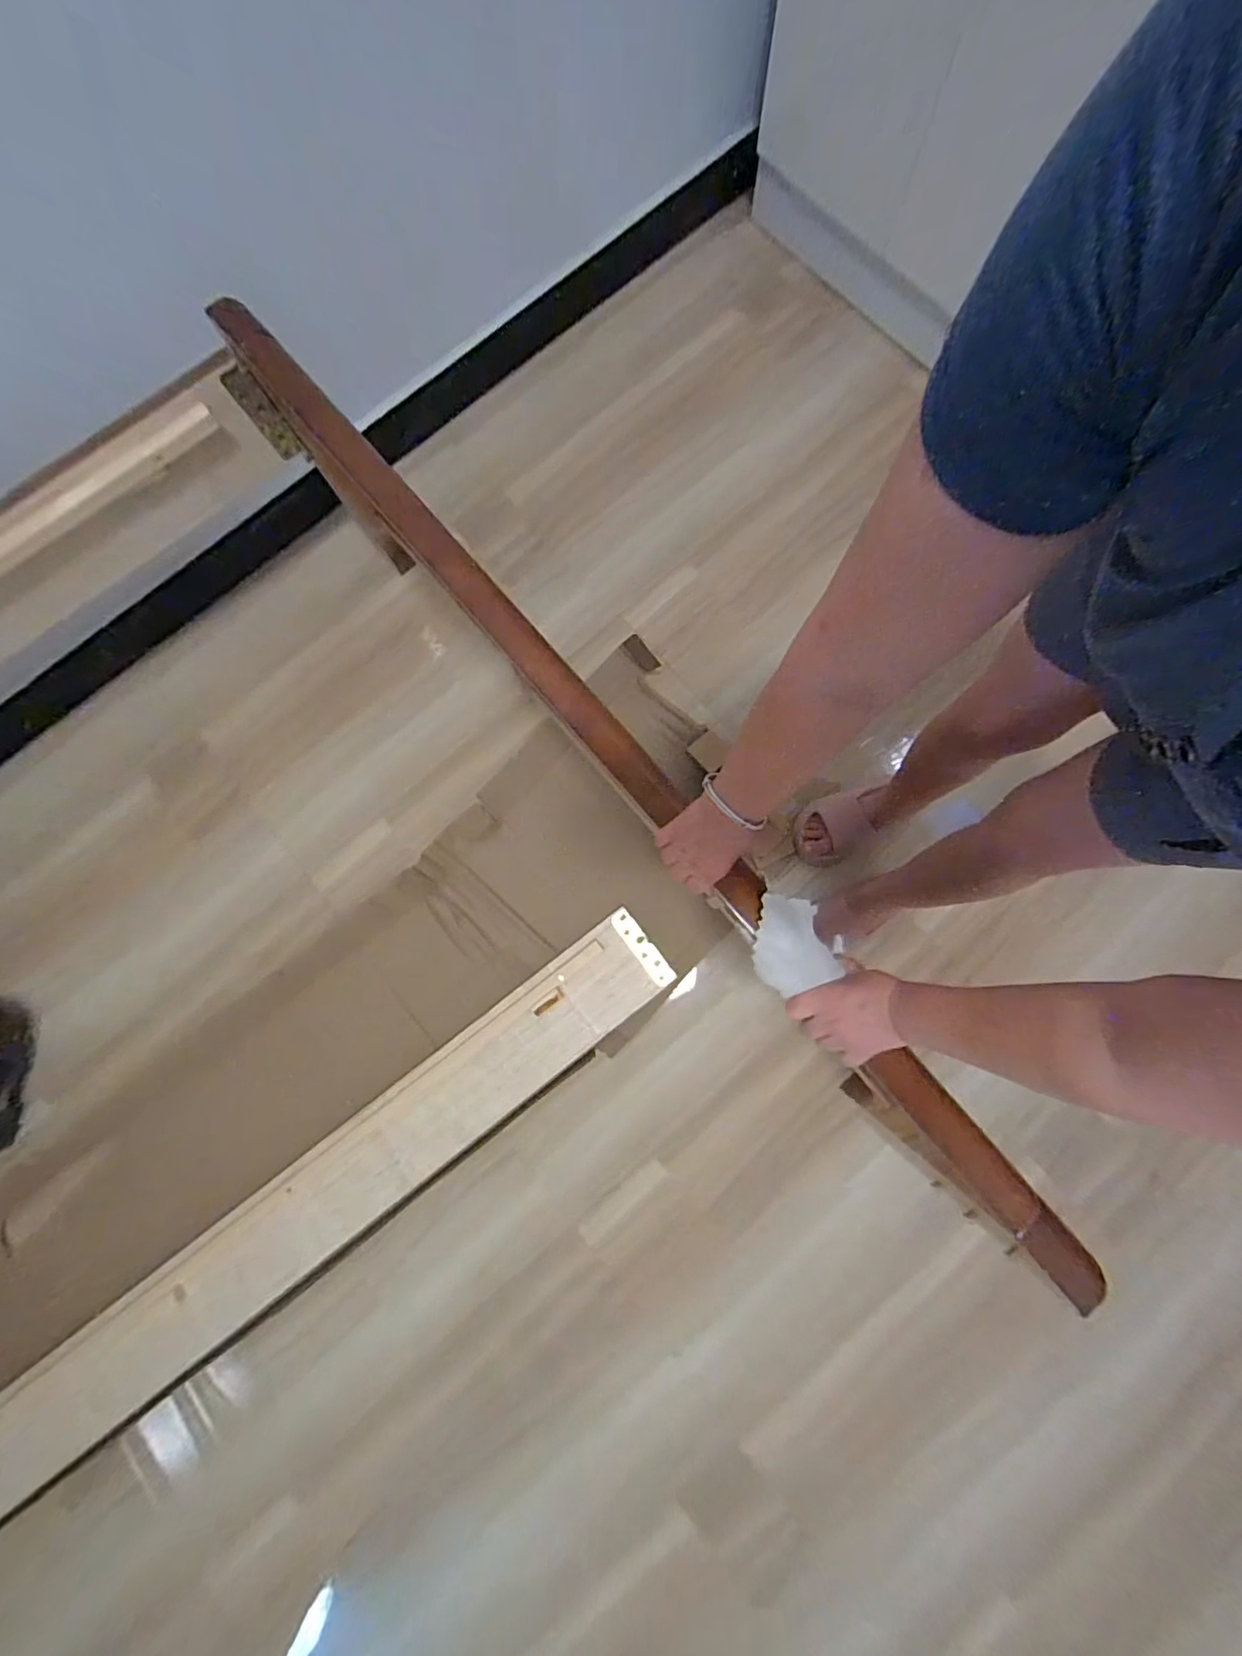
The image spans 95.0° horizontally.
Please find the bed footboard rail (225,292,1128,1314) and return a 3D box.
[{"bbox_3d":[0.002,-0.072,0.606,0.060,0.073,1.326,-40,84,-6],"label":"bed footboard rail"}]

